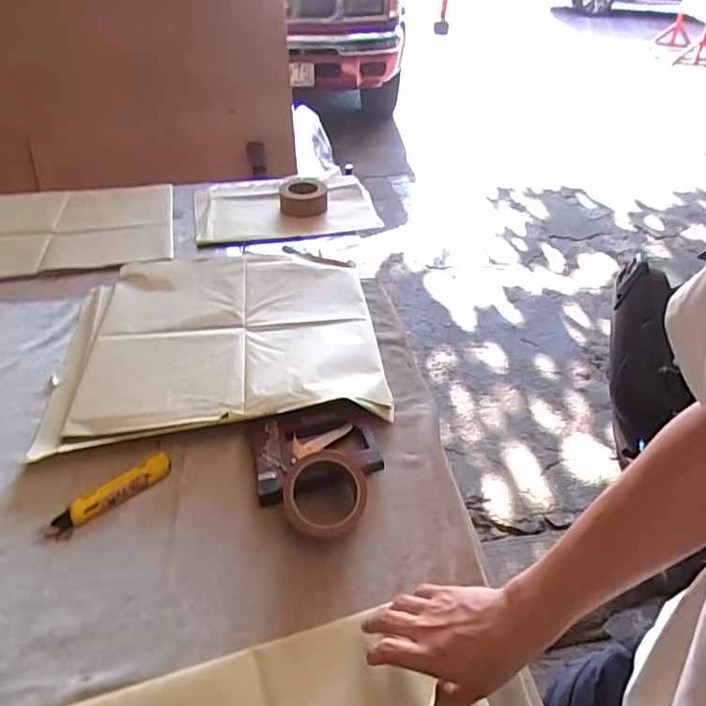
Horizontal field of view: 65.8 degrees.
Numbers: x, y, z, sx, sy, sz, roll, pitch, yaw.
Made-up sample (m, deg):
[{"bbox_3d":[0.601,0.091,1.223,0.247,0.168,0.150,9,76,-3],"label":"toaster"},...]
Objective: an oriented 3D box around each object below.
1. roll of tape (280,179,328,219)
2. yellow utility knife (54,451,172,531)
[{"bbox_3d":[-0.121,-0.379,1.337,0.116,0.050,0.125,-3,40,-5],"label":"roll of tape"},{"bbox_3d":[-0.294,0.171,0.676,0.144,0.015,0.031,-28,48,-30],"label":"yellow utility knife"}]

